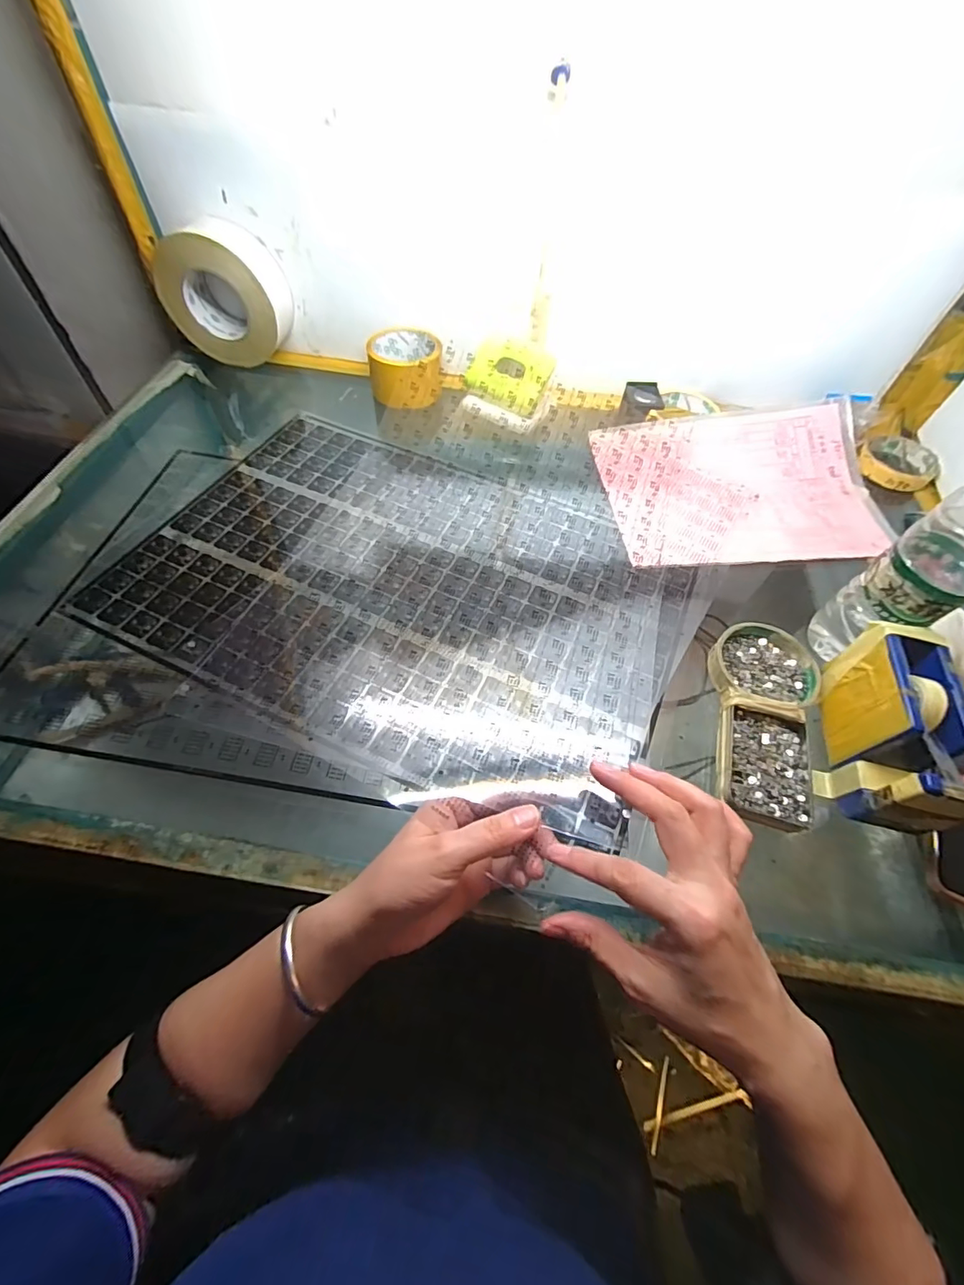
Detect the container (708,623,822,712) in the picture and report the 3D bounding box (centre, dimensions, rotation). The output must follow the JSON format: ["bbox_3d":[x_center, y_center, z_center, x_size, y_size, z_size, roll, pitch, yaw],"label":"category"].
[{"bbox_3d":[0.239,0.020,0.408,0.088,0.016,0.077,12,56,5],"label":"container"}]

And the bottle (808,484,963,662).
[{"bbox_3d":[0.333,-0.060,0.349,0.076,0.222,0.062,-31,63,-22],"label":"bottle"}]

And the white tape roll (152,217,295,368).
[{"bbox_3d":[-0.315,-0.426,0.595,0.135,0.131,0.061,7,56,1],"label":"white tape roll"}]

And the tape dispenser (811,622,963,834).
[{"bbox_3d":[0.297,0.062,0.347,0.056,0.074,0.135,16,56,7],"label":"tape dispenser"}]

